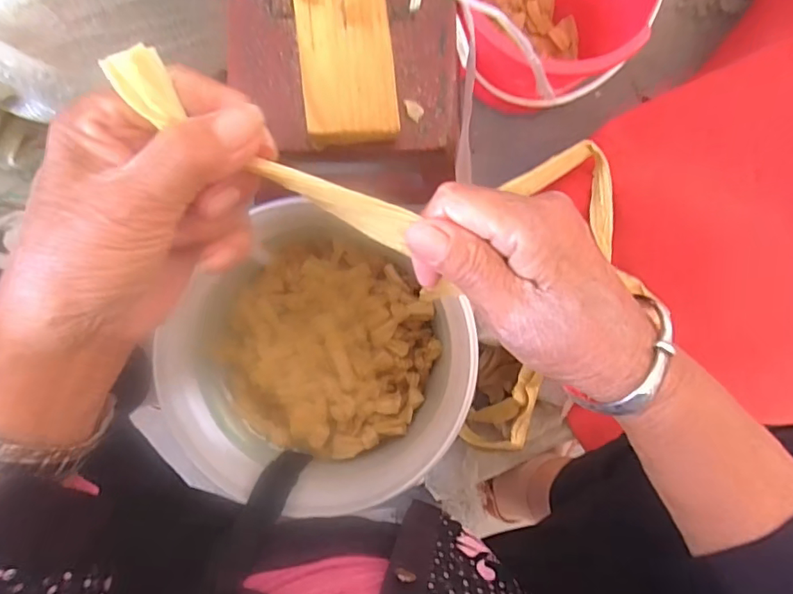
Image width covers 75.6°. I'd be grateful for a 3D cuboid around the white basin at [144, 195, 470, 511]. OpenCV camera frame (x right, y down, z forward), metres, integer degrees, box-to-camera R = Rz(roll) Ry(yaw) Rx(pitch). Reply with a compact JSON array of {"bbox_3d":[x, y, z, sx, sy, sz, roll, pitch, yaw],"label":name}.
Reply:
[{"bbox_3d":[-0.075,0.063,0.497,0.262,0.161,0.223,17,84,-1],"label":"white basin"}]

